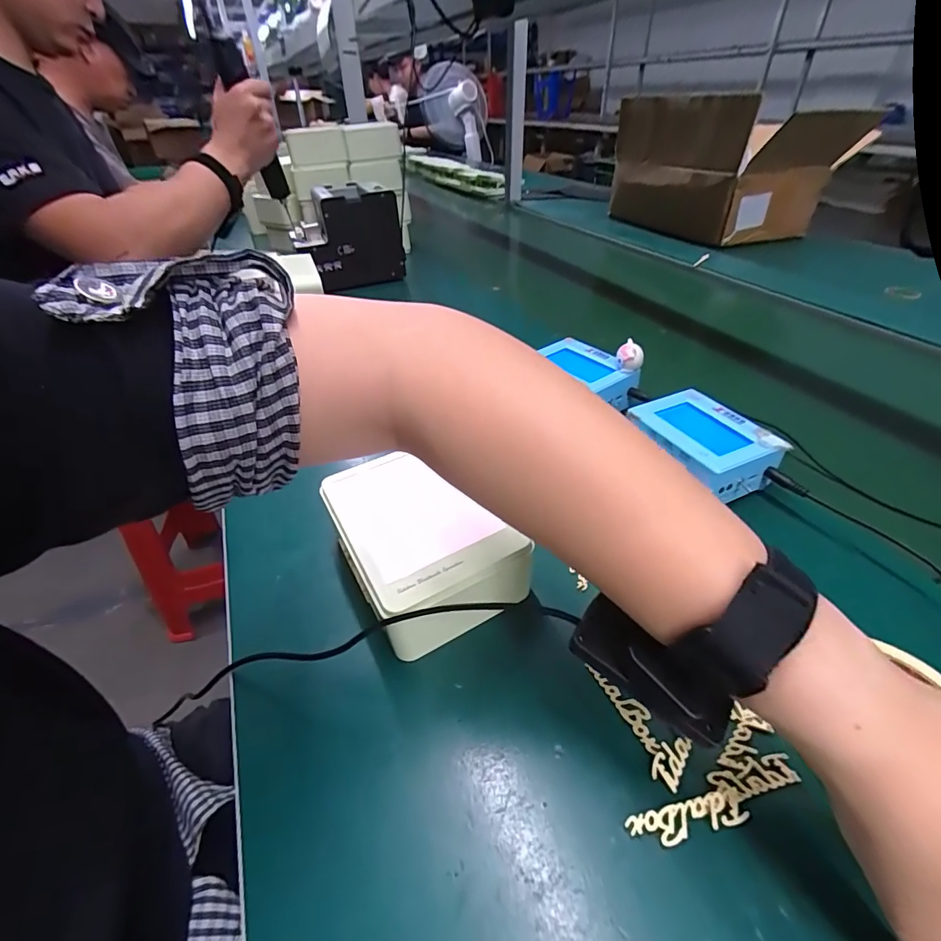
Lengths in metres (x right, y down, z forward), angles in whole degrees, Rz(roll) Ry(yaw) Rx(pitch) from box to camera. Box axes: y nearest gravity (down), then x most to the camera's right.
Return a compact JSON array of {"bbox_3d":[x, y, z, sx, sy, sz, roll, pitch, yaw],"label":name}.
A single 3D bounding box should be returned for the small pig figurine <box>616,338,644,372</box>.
[{"bbox_3d":[0.157,-0.112,0.451,0.023,0.029,0.020,3,40,7],"label":"small pig figurine"}]

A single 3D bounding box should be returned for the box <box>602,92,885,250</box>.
[{"bbox_3d":[0.575,-0.716,1.081,0.285,0.244,0.463,-9,40,-8],"label":"box"}]

